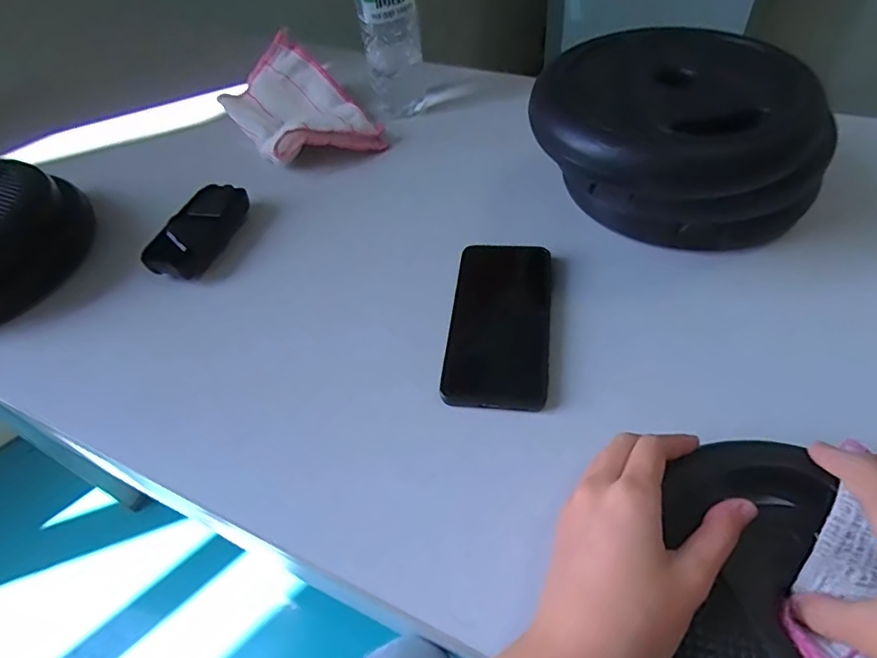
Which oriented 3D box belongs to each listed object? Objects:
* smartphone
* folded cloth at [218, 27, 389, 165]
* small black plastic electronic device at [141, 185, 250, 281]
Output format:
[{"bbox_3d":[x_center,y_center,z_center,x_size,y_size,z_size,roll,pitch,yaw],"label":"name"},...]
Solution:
[{"bbox_3d":[0.047,-0.007,0.407,0.072,0.010,0.150,4,51,9],"label":"smartphone"},{"bbox_3d":[-0.154,-0.252,0.592,0.122,0.069,0.182,-31,54,-19],"label":"folded cloth"},{"bbox_3d":[-0.220,-0.090,0.499,0.047,0.031,0.109,12,53,15],"label":"small black plastic electronic device"}]

